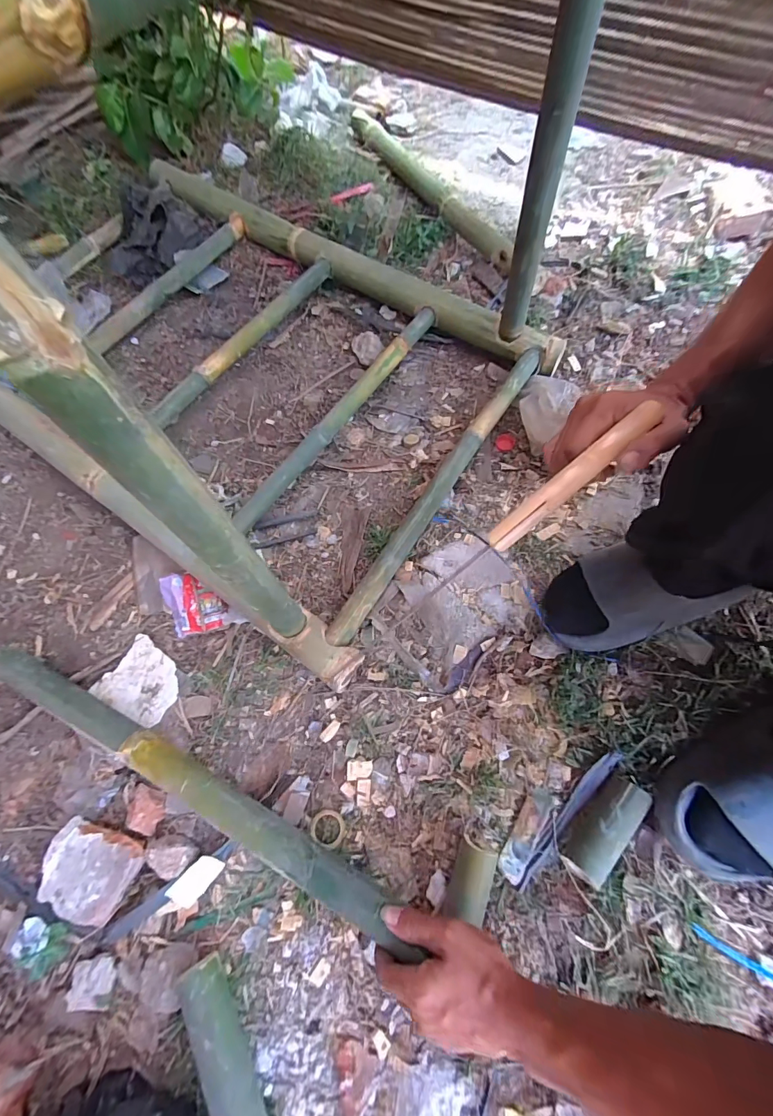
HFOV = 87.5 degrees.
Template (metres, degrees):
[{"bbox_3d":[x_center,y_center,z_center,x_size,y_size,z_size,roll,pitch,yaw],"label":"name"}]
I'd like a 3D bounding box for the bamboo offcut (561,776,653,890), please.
[{"bbox_3d":[0.252,0.309,0.464,0.050,0.040,0.116,41,73,17],"label":"bamboo offcut"}]

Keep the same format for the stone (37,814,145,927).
[{"bbox_3d":[-0.346,0.365,0.475,0.102,0.041,0.085,20,68,10],"label":"stone"}]

